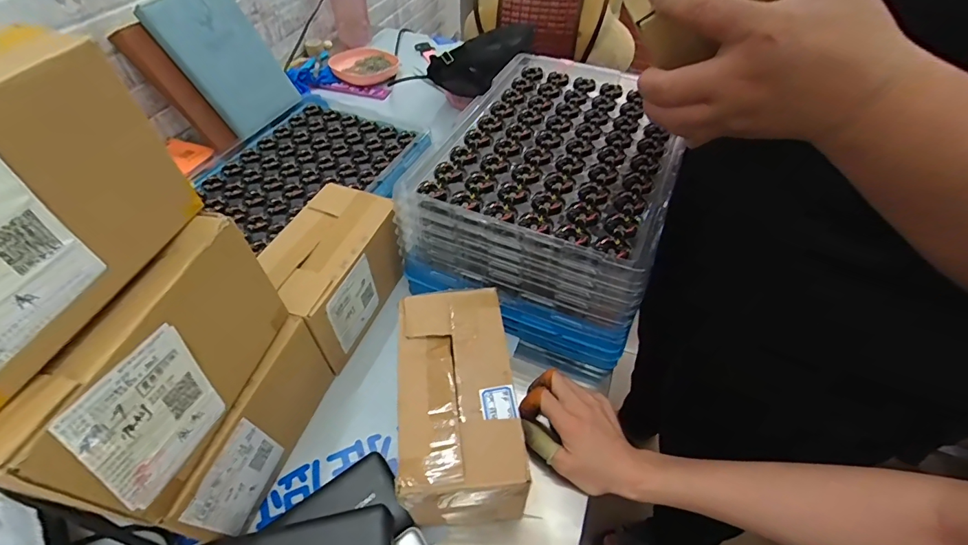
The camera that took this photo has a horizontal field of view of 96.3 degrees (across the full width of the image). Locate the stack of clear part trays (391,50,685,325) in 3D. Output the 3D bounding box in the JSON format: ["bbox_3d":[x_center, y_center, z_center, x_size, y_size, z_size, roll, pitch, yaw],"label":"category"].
[{"bbox_3d":[0.094,-0.134,0.561,0.271,0.089,0.372,20,51,14],"label":"stack of clear part trays"}]

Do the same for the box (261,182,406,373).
[{"bbox_3d":[-0.170,0.003,0.498,0.109,0.112,0.176,16,50,10],"label":"box"}]

